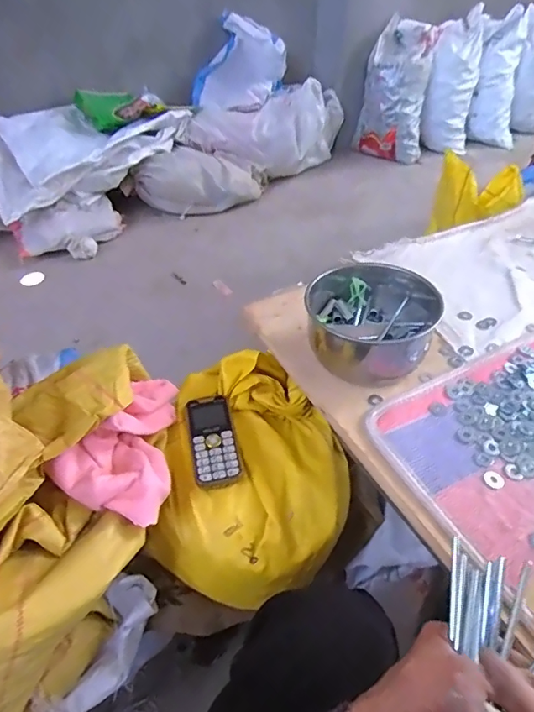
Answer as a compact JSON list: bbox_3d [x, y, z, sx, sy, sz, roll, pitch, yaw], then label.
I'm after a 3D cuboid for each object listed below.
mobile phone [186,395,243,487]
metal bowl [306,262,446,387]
[{"bbox_3d":[-0.069,0.102,0.594,0.054,0.012,0.118,-10,50,-10],"label":"mobile phone"},{"bbox_3d":[0.133,-0.043,0.618,0.158,0.105,0.158,-1,43,1],"label":"metal bowl"}]

